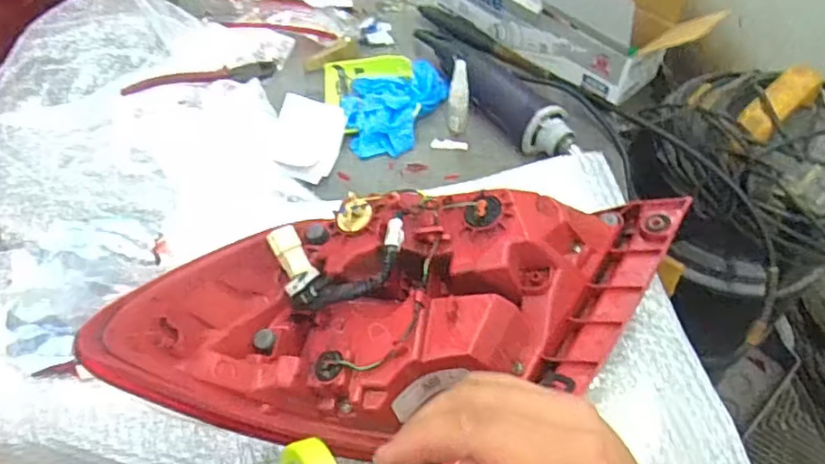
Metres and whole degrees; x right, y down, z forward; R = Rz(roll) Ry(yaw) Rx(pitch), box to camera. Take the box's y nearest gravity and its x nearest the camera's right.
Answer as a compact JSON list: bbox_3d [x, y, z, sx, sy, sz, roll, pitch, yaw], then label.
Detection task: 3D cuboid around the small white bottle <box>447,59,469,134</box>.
[{"bbox_3d":[0.053,-0.155,0.702,0.022,0.087,0.023,4,52,2],"label":"small white bottle"}]

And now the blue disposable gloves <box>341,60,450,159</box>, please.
[{"bbox_3d":[-0.021,-0.168,0.747,0.132,0.035,0.161,-10,53,-9],"label":"blue disposable gloves"}]

